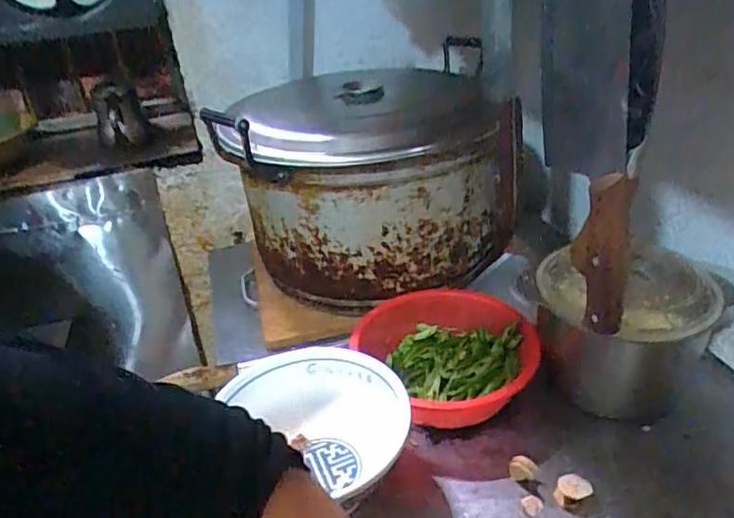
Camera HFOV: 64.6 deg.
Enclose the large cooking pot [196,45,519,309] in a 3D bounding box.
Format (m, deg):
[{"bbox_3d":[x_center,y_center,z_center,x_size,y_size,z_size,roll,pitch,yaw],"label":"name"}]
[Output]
[{"bbox_3d":[-0.012,-0.113,0.819,0.327,0.249,0.315,-5,31,3],"label":"large cooking pot"}]

